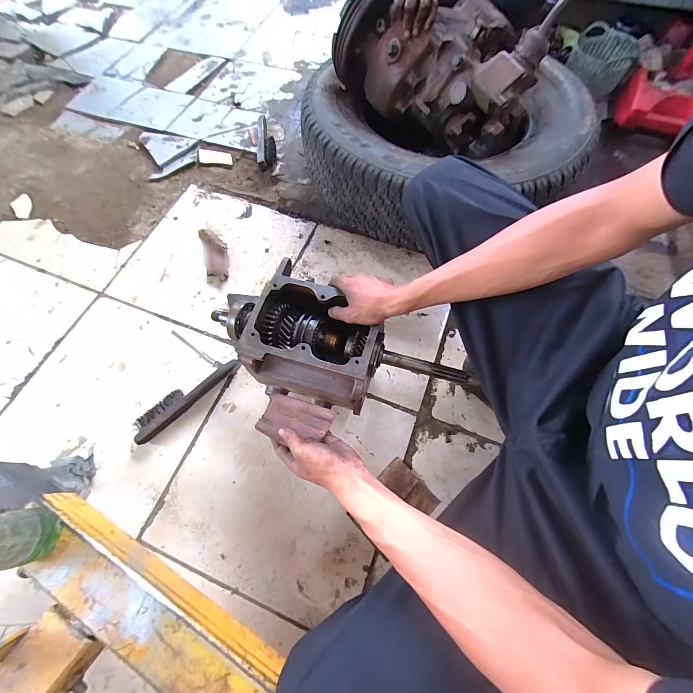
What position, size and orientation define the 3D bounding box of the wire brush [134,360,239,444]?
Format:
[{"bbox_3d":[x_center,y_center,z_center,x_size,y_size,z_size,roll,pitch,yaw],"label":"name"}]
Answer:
[{"bbox_3d":[-0.333,0.101,0.660,0.234,0.034,0.056,-42,73,-16],"label":"wire brush"}]

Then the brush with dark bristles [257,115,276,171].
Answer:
[{"bbox_3d":[-0.243,-0.600,0.947,0.058,0.060,0.189,-12,67,-5],"label":"brush with dark bristles"}]

